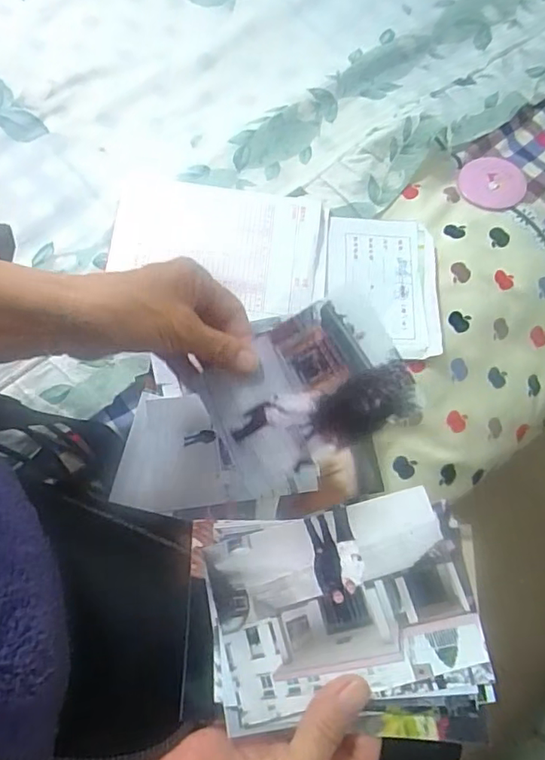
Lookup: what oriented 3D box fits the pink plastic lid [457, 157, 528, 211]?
[{"bbox_3d":[0.229,-0.205,0.565,0.072,0.006,0.064,-38,73,-18],"label":"pink plastic lid"}]

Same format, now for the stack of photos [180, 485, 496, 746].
[{"bbox_3d":[0.029,0.120,0.284,0.150,0.005,0.111,-2,73,8],"label":"stack of photos"}]

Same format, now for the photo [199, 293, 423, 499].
[{"bbox_3d":[0.018,0.009,0.344,0.125,0.004,0.087,-27,82,17],"label":"photo"}]

